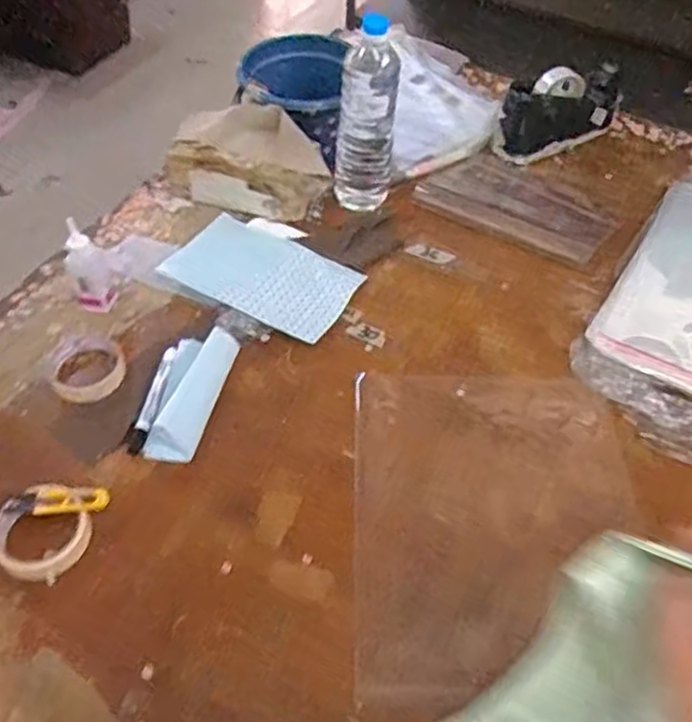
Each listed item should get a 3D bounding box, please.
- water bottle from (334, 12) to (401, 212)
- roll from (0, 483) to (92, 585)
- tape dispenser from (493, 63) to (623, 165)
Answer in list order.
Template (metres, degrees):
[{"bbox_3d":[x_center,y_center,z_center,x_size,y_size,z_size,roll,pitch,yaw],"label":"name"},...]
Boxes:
[{"bbox_3d":[0.031,-0.316,0.941,0.071,0.256,0.081,-29,58,-22],"label":"water bottle"},{"bbox_3d":[-0.298,0.167,0.686,0.086,0.026,0.092,-31,59,-24],"label":"roll"},{"bbox_3d":[0.337,-0.401,1.106,0.208,0.102,0.084,-25,57,-20],"label":"tape dispenser"}]

